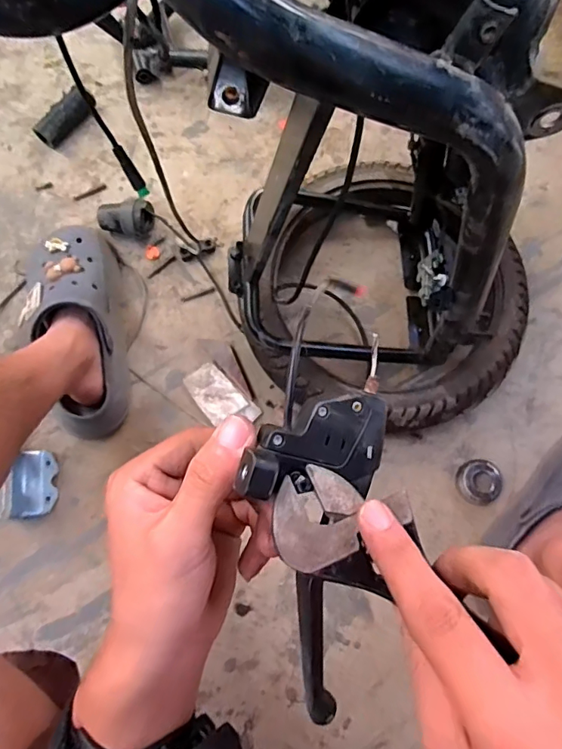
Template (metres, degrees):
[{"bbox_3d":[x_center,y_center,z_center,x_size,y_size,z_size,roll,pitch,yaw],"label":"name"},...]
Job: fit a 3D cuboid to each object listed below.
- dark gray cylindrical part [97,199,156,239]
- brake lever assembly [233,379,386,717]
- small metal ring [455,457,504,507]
[{"bbox_3d":[-0.210,-0.205,0.681,0.072,0.052,0.042,0,76,-2],"label":"dark gray cylindrical part"},{"bbox_3d":[0.013,0.084,0.216,0.061,0.045,0.154,4,96,-1],"label":"brake lever assembly"},{"bbox_3d":[0.248,0.132,0.622,0.057,0.022,0.053,0,76,-2],"label":"small metal ring"}]

